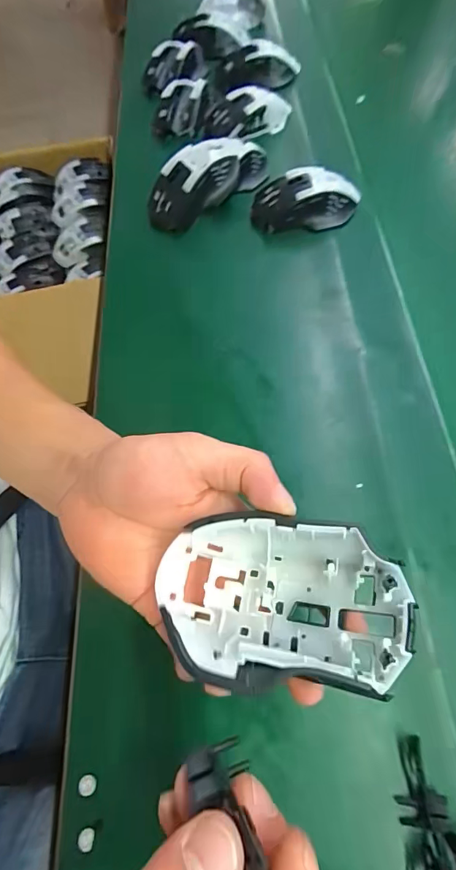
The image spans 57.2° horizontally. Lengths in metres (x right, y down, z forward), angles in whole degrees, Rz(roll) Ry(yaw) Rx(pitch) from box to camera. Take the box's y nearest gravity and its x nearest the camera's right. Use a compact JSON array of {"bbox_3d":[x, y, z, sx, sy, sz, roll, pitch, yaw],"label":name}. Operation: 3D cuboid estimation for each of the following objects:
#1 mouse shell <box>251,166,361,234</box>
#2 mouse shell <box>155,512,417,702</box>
[{"bbox_3d":[0.086,-0.263,0.467,0.117,0.040,0.062,3,65,4],"label":"mouse shell"},{"bbox_3d":[0.025,0.079,0.202,0.110,0.036,0.073,-1,64,3],"label":"mouse shell"}]

